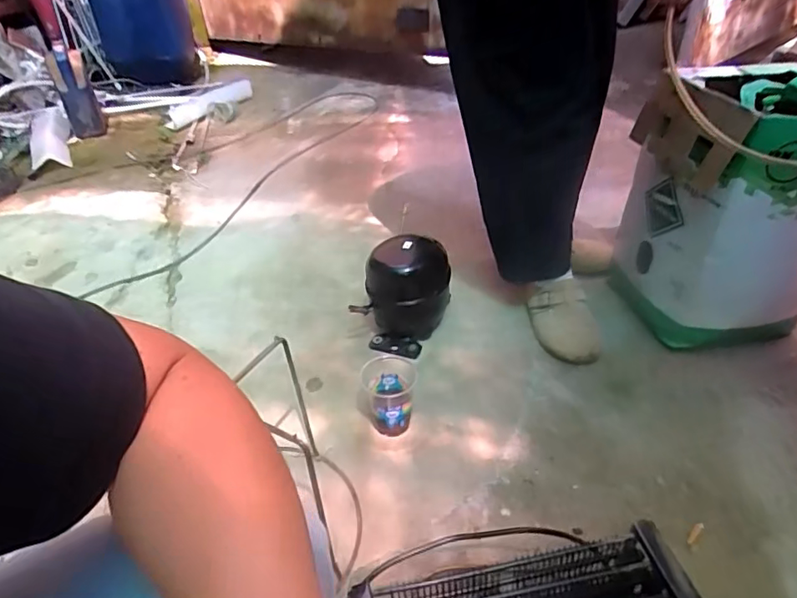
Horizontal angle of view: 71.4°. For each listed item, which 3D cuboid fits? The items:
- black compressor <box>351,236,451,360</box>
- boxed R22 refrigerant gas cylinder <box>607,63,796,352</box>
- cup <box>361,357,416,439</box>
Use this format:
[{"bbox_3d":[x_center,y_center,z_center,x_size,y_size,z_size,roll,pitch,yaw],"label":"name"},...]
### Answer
[{"bbox_3d":[0.020,-0.009,1.031,0.136,0.175,0.179,19,43,27],"label":"black compressor"},{"bbox_3d":[0.554,-0.150,0.956,0.275,0.410,0.257,-8,38,-5],"label":"boxed R22 refrigerant gas cylinder"},{"bbox_3d":[-0.011,0.153,0.888,0.085,0.094,0.101,-13,38,-11],"label":"cup"}]

